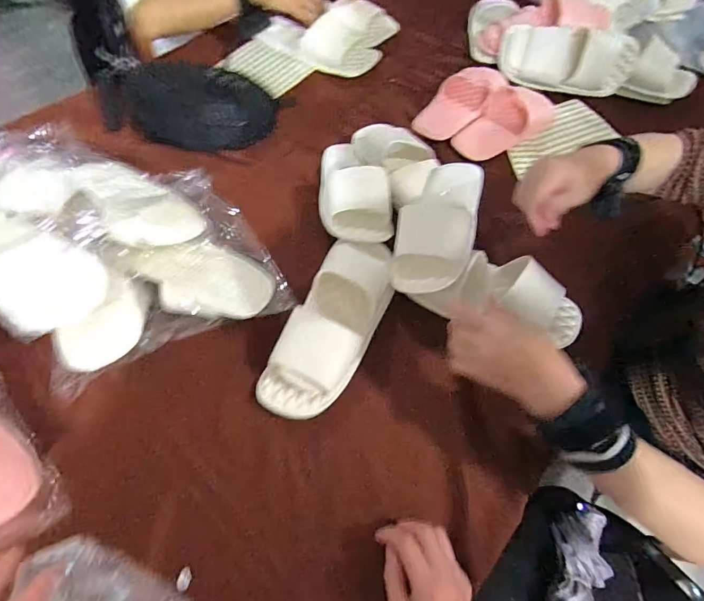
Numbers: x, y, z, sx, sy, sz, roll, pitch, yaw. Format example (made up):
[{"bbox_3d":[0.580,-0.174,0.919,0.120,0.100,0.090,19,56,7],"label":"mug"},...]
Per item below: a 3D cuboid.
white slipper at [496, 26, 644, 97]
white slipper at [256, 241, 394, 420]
[{"bbox_3d":[0.405,-0.459,0.765,0.240,0.104,0.061,19,37,16],"label":"white slipper"},{"bbox_3d":[-0.022,0.026,0.513,0.104,0.064,0.256,23,64,8],"label":"white slipper"}]

